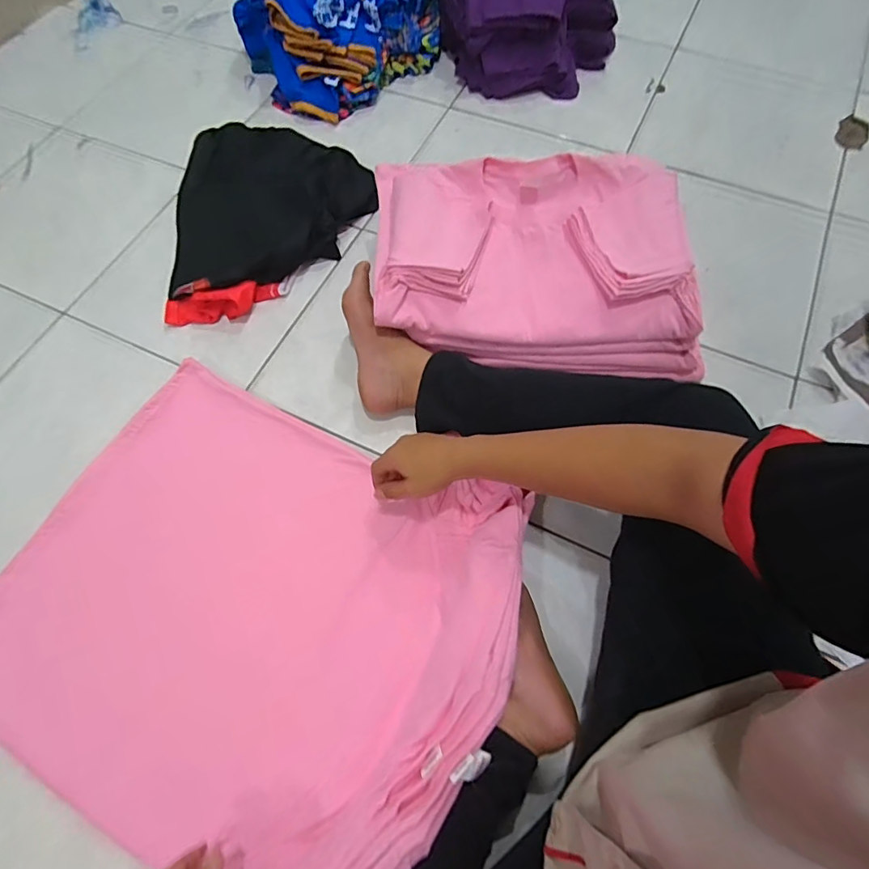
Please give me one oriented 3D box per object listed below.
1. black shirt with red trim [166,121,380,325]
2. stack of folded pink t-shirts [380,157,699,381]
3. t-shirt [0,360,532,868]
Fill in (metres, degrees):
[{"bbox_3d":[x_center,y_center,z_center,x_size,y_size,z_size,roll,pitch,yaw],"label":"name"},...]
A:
[{"bbox_3d":[-0.308,-0.435,0.946,0.390,0.065,0.476,-8,65,-2],"label":"black shirt with red trim"},{"bbox_3d":[0.154,-0.282,0.776,0.489,0.109,0.348,-1,66,2],"label":"stack of folded pink t-shirts"},{"bbox_3d":[-0.244,0.219,0.616,0.633,0.138,0.589,25,68,13],"label":"t-shirt"}]

